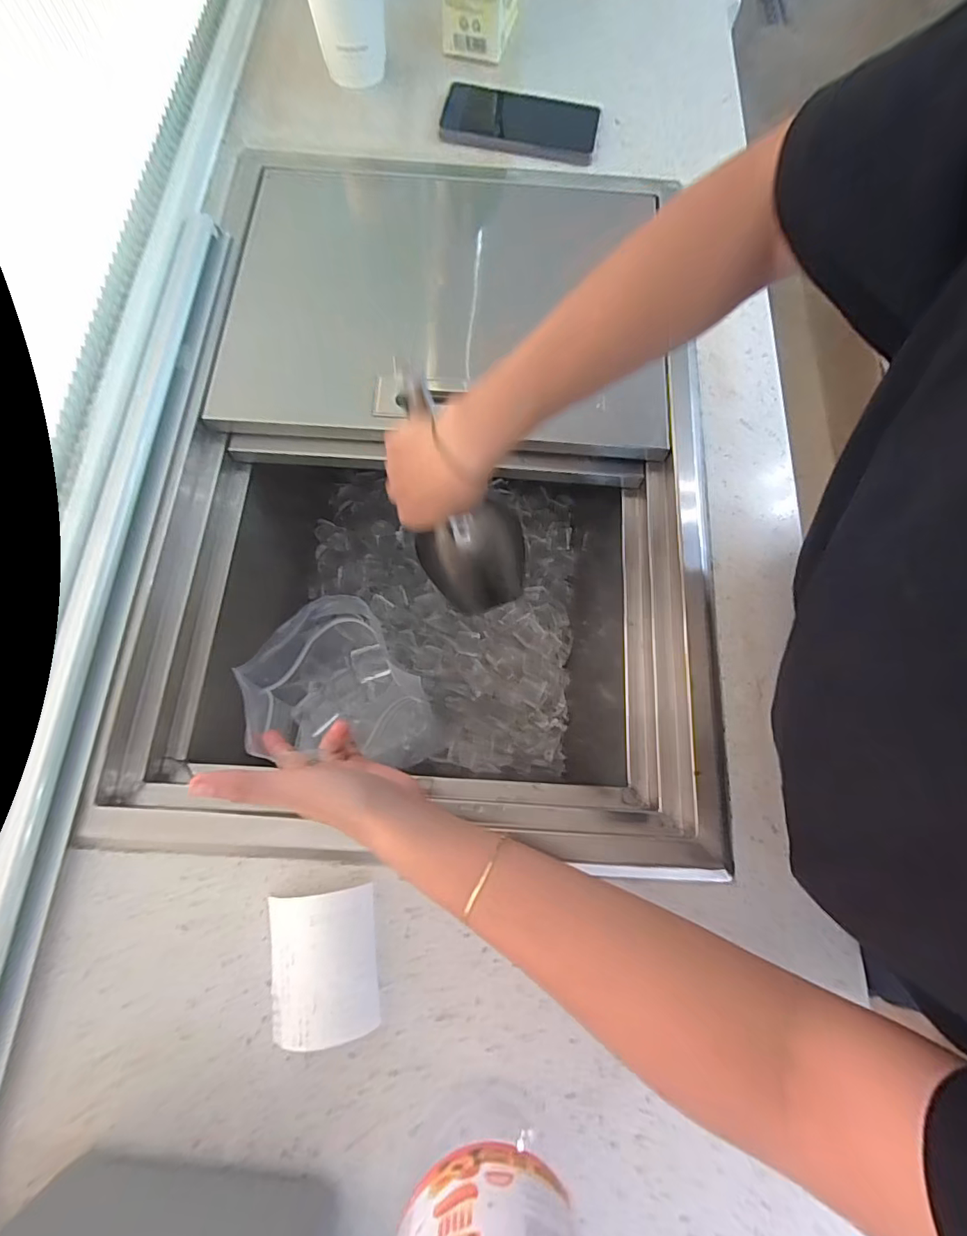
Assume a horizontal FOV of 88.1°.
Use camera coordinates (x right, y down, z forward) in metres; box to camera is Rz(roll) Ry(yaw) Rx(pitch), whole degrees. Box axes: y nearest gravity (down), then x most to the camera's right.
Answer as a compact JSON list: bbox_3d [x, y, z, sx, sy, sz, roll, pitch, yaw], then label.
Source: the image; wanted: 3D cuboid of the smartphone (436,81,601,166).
[{"bbox_3d":[0.035,-0.514,0.520,0.165,0.015,0.078,11,74,1],"label":"smartphone"}]

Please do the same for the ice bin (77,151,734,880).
[{"bbox_3d":[-0.066,-0.108,0.572,0.506,0.318,0.635,3,74,-1],"label":"ice bin"}]

